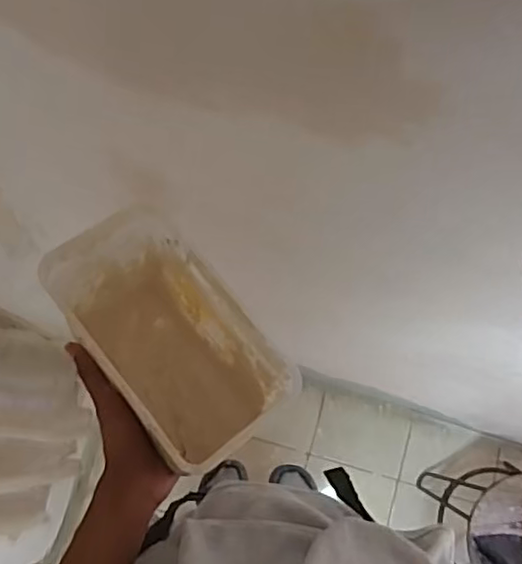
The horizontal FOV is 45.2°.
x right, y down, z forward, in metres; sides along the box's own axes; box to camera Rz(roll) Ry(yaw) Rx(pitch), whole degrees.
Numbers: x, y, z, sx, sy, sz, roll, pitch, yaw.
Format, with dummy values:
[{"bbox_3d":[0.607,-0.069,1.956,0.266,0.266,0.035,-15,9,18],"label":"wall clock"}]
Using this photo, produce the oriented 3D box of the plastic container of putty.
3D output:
[{"bbox_3d":[-0.075,0.045,0.520,0.107,0.143,0.186,-38,80,-10],"label":"plastic container of putty"}]

